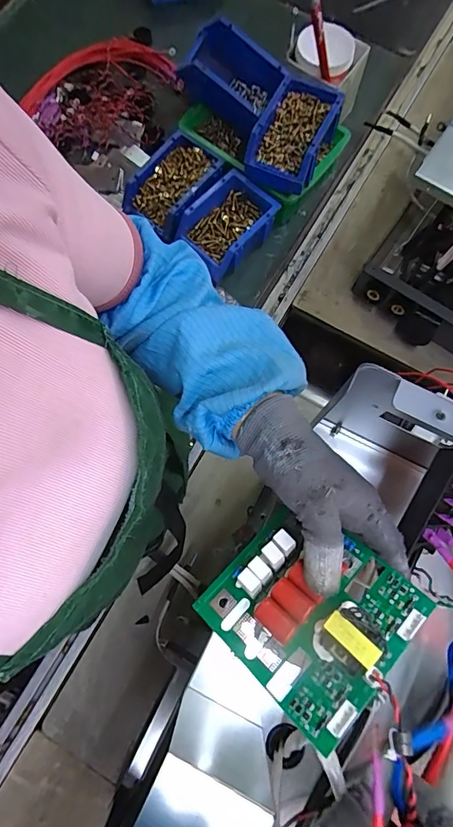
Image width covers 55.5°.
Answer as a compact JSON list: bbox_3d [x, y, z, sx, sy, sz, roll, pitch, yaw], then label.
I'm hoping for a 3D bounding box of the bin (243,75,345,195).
[{"bbox_3d":[0.108,-0.445,0.681,0.107,0.052,0.178,24,79,6],"label":"bin"}]

